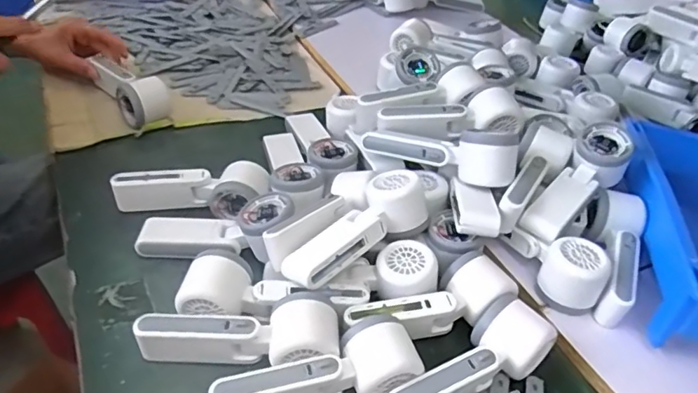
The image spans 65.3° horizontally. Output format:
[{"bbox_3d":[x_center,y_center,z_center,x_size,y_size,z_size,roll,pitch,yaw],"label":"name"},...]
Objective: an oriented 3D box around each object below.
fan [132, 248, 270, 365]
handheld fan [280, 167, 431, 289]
[{"bbox_3d":[-0.122,0.098,0.487,0.109,0.053,0.094,5,42,0],"label":"fan"},{"bbox_3d":[0.013,0.034,0.523,0.063,0.051,0.167,33,46,27],"label":"handheld fan"}]

